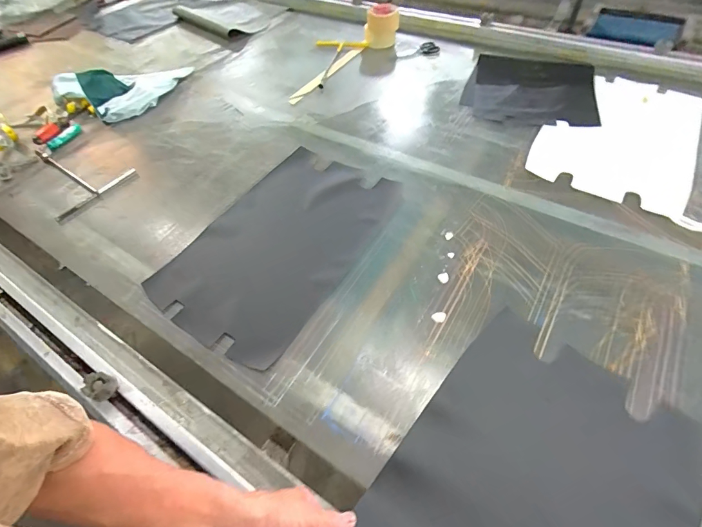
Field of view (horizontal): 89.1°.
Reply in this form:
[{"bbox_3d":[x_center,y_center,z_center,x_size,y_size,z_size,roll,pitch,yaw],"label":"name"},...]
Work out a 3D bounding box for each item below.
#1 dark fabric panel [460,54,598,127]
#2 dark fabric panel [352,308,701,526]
[{"bbox_3d":[0.475,-0.463,0.939,0.319,0.020,0.293,15,59,15],"label":"dark fabric panel"},{"bbox_3d":[0.207,0.281,0.410,0.299,0.076,0.443,35,66,24],"label":"dark fabric panel"}]

